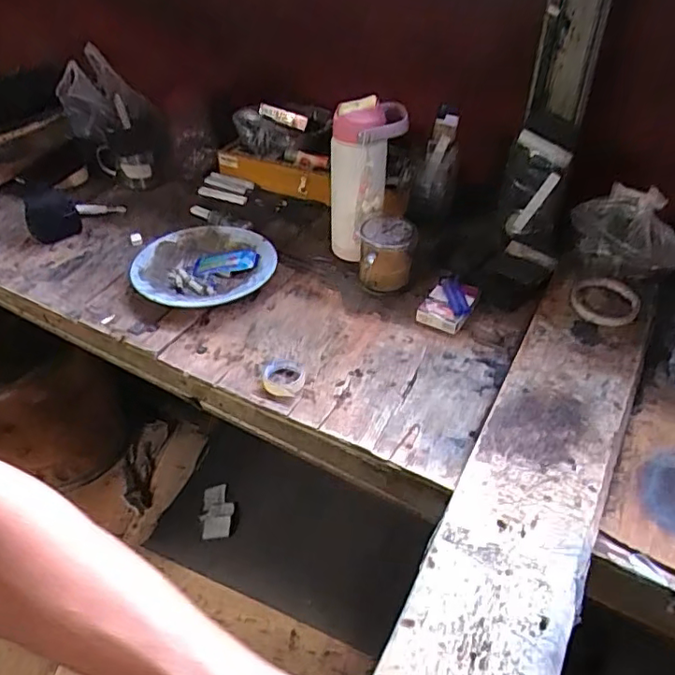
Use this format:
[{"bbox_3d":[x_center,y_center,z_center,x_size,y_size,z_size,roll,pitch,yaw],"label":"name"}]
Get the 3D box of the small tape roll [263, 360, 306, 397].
[{"bbox_3d":[-0.062,0.048,0.667,0.048,0.014,0.051,1,43,-1],"label":"small tape roll"}]

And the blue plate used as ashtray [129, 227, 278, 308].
[{"bbox_3d":[-0.182,-0.097,0.801,0.182,0.044,0.175,1,43,-1],"label":"blue plate used as ashtray"}]

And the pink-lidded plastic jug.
[{"bbox_3d":[0.039,-0.204,0.794,0.099,0.213,0.092,0,43,-1],"label":"pink-lidded plastic jug"}]

